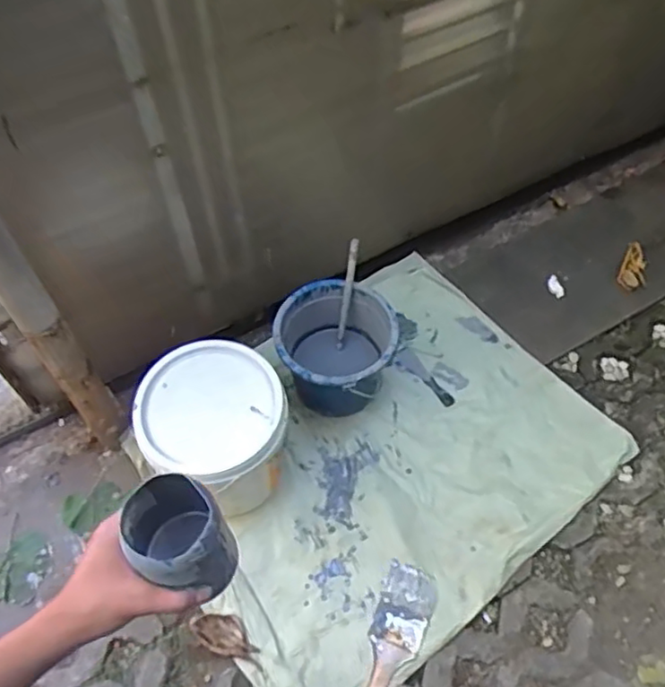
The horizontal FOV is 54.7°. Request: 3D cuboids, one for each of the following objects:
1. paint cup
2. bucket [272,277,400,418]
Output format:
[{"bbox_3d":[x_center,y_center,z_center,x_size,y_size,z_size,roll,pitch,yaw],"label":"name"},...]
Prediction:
[{"bbox_3d":[-0.127,0.160,0.532,0.073,0.100,0.084,-22,58,-14],"label":"paint cup"},{"bbox_3d":[0.004,0.026,1.599,0.277,0.251,0.280,0,56,0],"label":"bucket"}]

